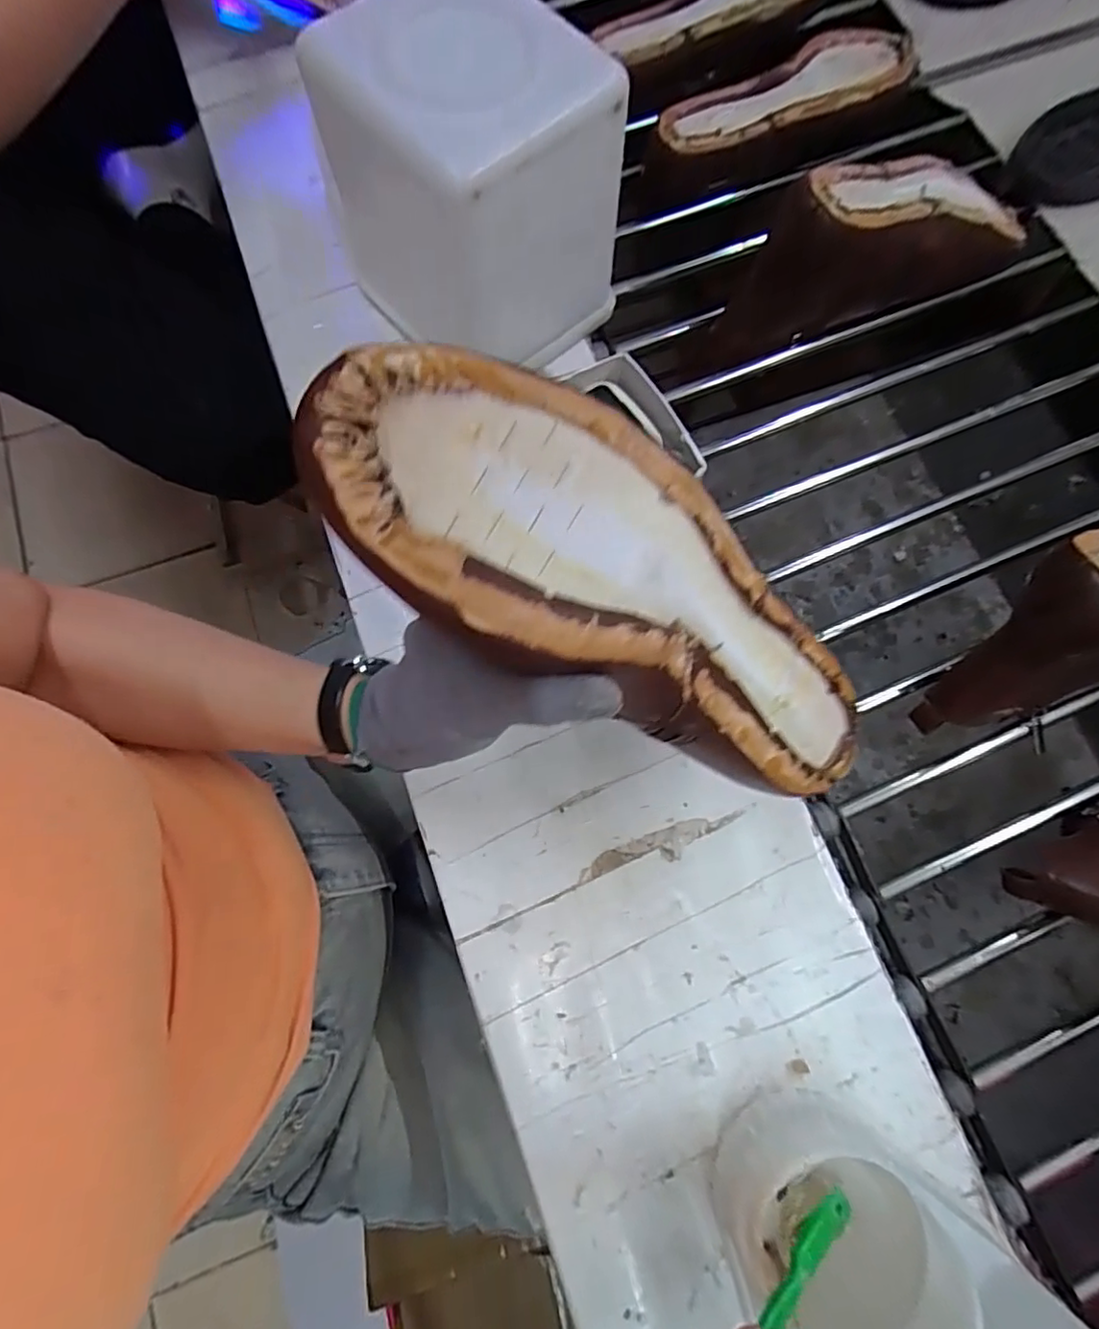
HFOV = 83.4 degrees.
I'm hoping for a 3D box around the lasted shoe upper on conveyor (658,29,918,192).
[{"bbox_3d":[0.217,-0.488,0.560,0.250,0.075,0.080,-28,76,-8],"label":"lasted shoe upper on conveyor"}]

